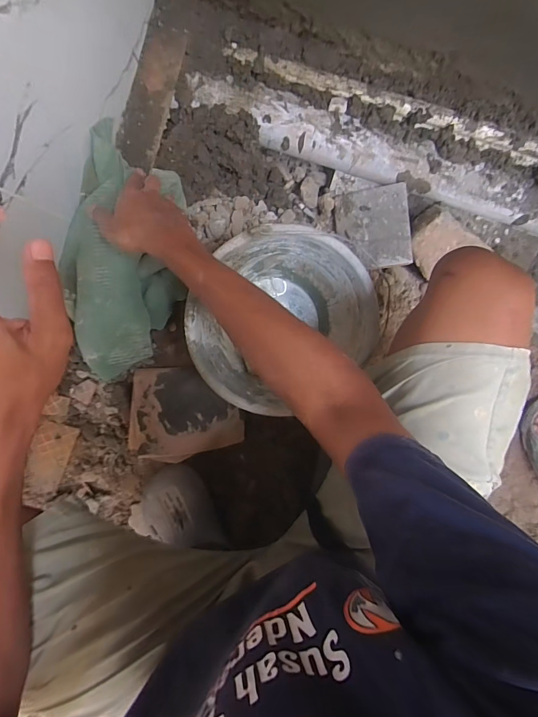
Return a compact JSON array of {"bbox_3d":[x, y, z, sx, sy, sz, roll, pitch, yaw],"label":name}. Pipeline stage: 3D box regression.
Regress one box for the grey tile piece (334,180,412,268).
[{"bbox_3d":[0.174,-0.219,0.649,0.117,0.009,0.134,-4,91,23],"label":"grey tile piece"}]

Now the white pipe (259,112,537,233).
[{"bbox_3d":[0.292,-0.284,0.641,0.637,0.049,0.046,15,98,-5],"label":"white pipe"}]

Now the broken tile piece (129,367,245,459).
[{"bbox_3d":[-0.138,0.087,0.644,0.184,0.024,0.142,-2,89,-8],"label":"broken tile piece"}]

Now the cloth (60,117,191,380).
[{"bbox_3d":[-0.206,-0.137,0.581,0.159,0.044,0.347,-6,115,-32],"label":"cloth"}]

